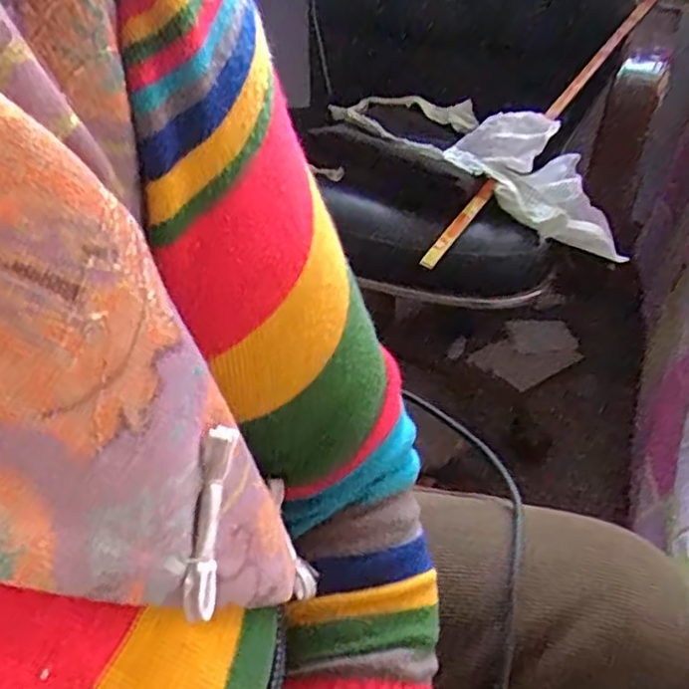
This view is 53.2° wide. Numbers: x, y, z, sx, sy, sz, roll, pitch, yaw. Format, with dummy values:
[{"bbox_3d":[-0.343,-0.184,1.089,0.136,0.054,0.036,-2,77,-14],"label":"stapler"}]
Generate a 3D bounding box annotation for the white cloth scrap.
[{"bbox_3d":[0.139,-0.210,0.735,0.149,0.082,0.357,-20,43,-27],"label":"white cloth scrap"}]

